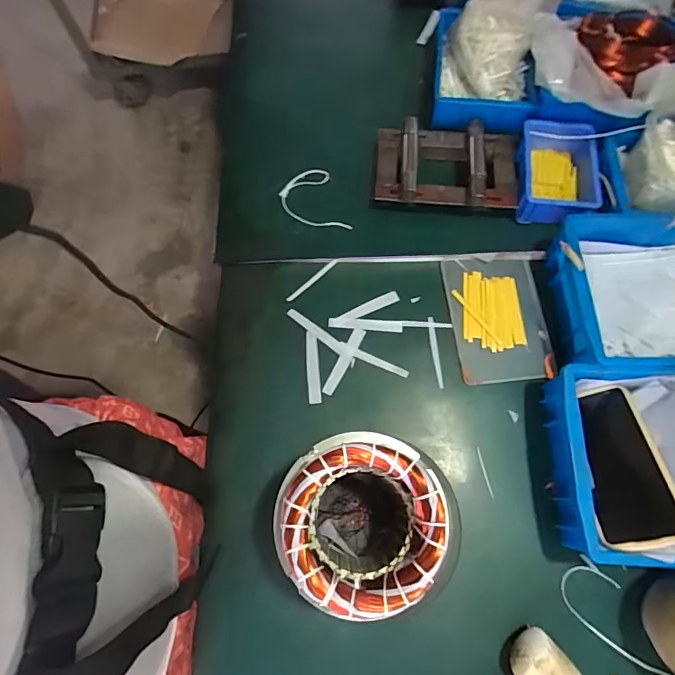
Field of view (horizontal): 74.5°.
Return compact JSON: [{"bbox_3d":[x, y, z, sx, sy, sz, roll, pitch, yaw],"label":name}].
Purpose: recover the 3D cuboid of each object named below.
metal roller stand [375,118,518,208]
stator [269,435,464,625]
[{"bbox_3d":[0.156,-0.247,0.642,0.201,0.049,0.137,3,70,3],"label":"metal roller stand"},{"bbox_3d":[0.017,0.179,0.438,0.140,0.180,0.139,7,70,4],"label":"stator"}]

